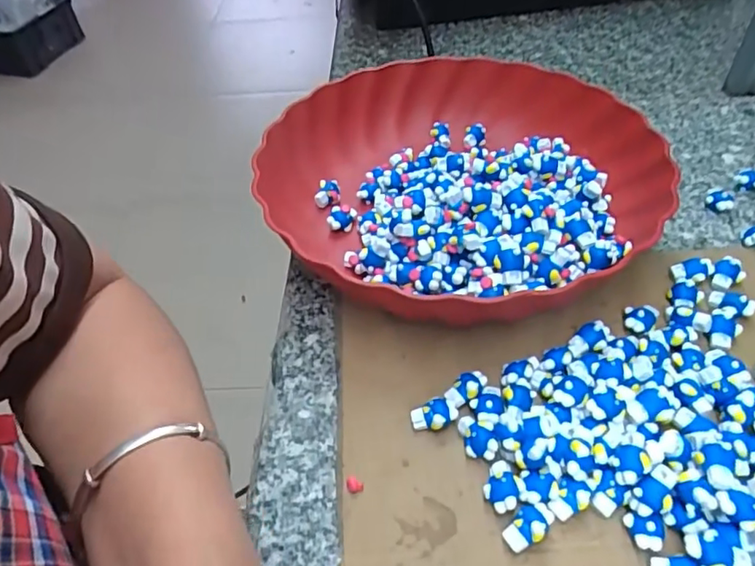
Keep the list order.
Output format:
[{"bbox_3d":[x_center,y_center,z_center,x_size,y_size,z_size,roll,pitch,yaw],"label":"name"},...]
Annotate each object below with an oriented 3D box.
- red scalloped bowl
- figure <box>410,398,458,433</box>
[{"bbox_3d":[0.051,-0.068,0.372,0.240,0.052,0.226,-2,47,2],"label":"red scalloped bowl"},{"bbox_3d":[0.028,0.064,0.276,0.022,0.013,0.012,-10,47,-6],"label":"figure"}]

